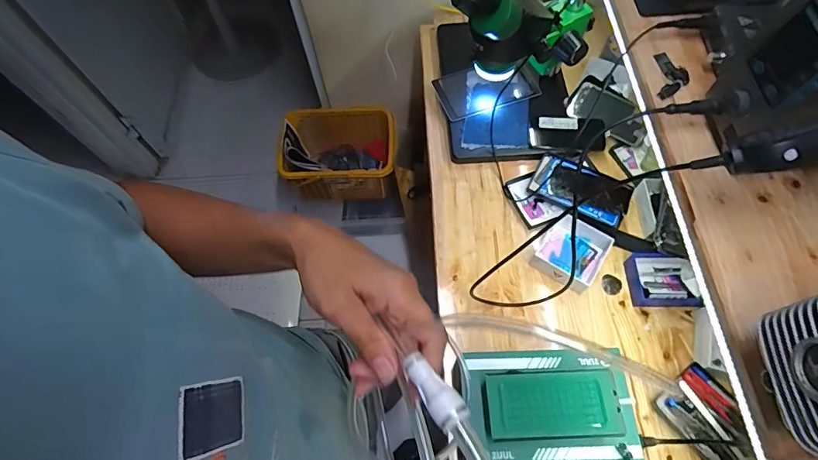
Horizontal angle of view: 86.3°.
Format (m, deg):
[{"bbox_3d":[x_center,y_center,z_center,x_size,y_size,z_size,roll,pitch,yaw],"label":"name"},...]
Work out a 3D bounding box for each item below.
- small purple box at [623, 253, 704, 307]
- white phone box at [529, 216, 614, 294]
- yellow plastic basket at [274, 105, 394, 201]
[{"bbox_3d":[0.435,0.086,0.745,0.108,0.037,0.090,1,64,3],"label":"small purple box"},{"bbox_3d":[0.288,0.038,0.773,0.109,0.037,0.123,36,71,17],"label":"white phone box"},{"bbox_3d":[-0.216,-0.250,1.387,0.365,0.228,0.235,-6,64,-1],"label":"yellow plastic basket"}]

